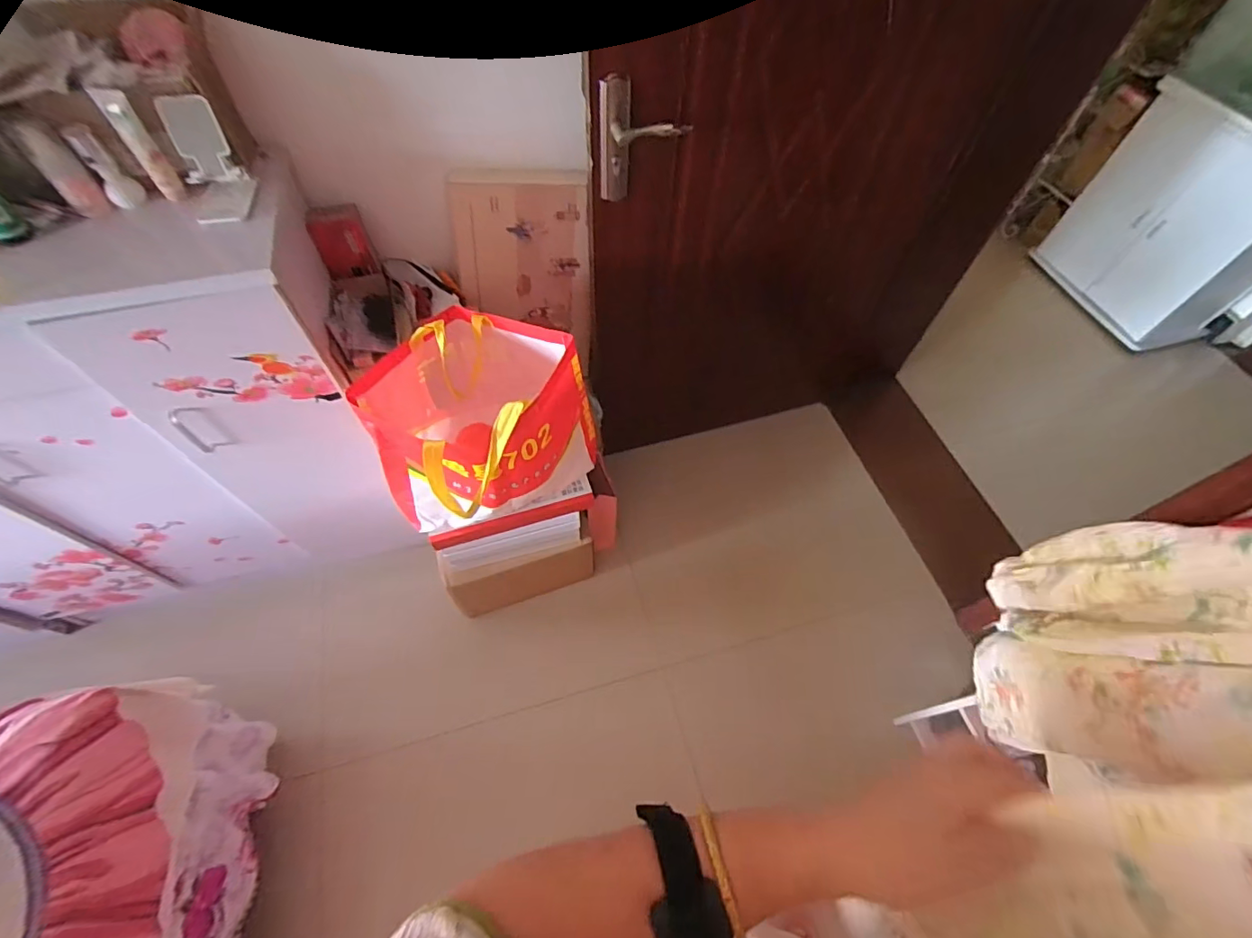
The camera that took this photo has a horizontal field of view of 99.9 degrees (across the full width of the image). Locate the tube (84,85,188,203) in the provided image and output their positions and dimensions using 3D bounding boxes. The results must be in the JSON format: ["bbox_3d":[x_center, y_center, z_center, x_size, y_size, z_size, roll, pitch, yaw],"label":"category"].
[{"bbox_3d":[-0.672,-0.449,0.733,0.030,0.141,0.020,-35,43,-22],"label":"tube"}]

